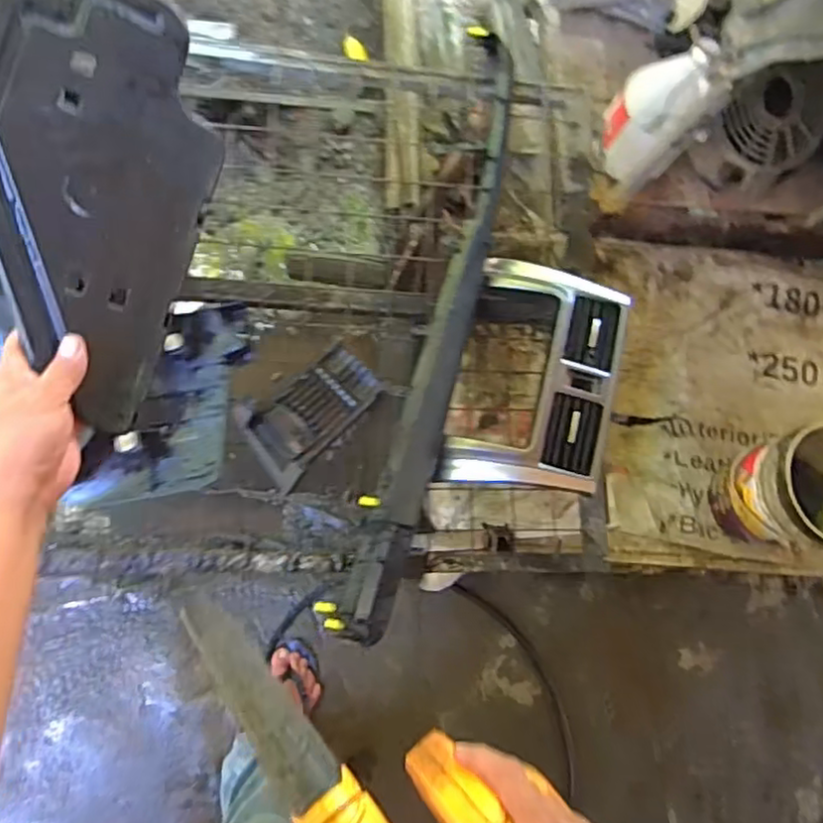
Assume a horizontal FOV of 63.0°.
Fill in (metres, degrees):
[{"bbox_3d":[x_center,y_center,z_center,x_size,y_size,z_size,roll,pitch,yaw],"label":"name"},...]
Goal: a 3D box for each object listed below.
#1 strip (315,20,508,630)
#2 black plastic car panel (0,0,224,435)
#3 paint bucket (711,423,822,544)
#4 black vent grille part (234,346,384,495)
[{"bbox_3d":[0.035,-0.128,0.843,0.095,0.067,0.817,16,79,-7],"label":"strip"},{"bbox_3d":[-0.254,-0.169,0.520,0.181,0.028,0.329,18,88,-35],"label":"black plastic car panel"},{"bbox_3d":[0.649,0.126,1.138,0.189,0.221,0.182,2,81,-10],"label":"paint bucket"},{"bbox_3d":[-0.121,0.003,0.842,0.175,0.035,0.114,-33,88,-13],"label":"black vent grille part"}]

